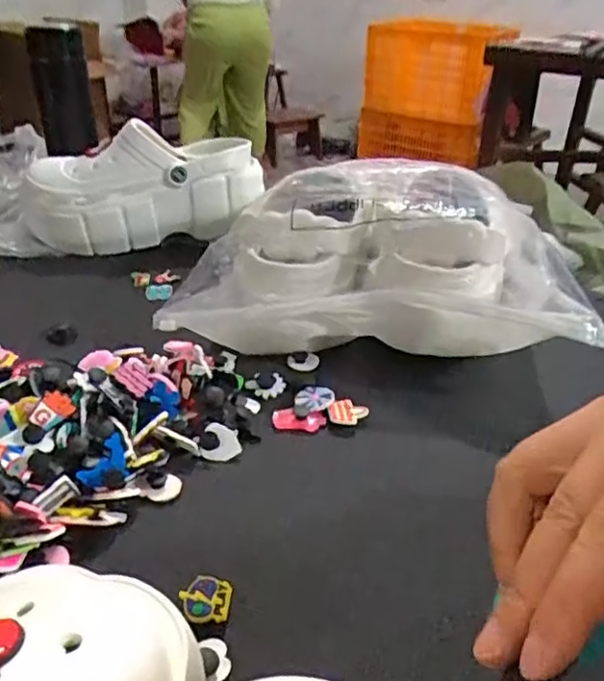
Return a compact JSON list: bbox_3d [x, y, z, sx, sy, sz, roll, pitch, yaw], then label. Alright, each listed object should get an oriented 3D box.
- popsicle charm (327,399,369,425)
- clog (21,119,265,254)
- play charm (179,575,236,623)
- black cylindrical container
[{"bbox_3d":[0.031,0.048,0.415,0.026,0.004,0.018,3,56,7],"label":"popsicle charm"},{"bbox_3d":[-0.160,-0.163,0.647,0.239,0.102,0.089,-3,31,-8],"label":"clog"},{"bbox_3d":[-0.045,0.121,0.292,0.025,0.004,0.021,6,31,6],"label":"play charm"},{"bbox_3d":[-0.278,-0.284,0.729,0.059,0.140,0.048,-12,35,-23],"label":"black cylindrical container"}]

